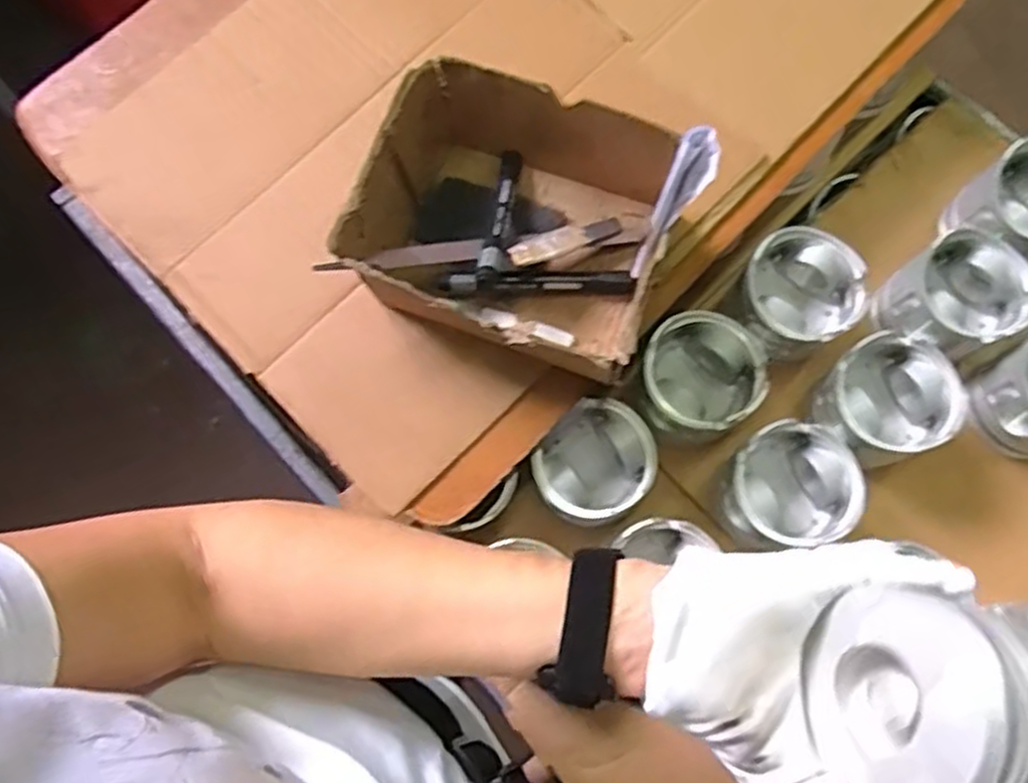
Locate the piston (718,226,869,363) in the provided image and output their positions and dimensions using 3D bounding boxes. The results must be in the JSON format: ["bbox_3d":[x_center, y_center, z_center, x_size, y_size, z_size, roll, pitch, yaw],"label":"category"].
[{"bbox_3d":[0.231,-0.075,0.651,0.098,0.080,0.089,-34,76,-8],"label":"piston"}]

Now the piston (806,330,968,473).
[{"bbox_3d":[0.292,0.010,0.618,0.092,0.073,0.095,0,74,1],"label":"piston"}]

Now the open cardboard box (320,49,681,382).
[{"bbox_3d":[0.000,-0.119,0.567,0.210,0.092,0.178,21,76,7],"label":"open cardboard box"}]

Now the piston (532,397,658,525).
[{"bbox_3d":[0.063,0.060,0.622,0.094,0.064,0.090,-43,78,-10],"label":"piston"}]

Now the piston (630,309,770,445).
[{"bbox_3d":[0.148,-0.007,0.628,0.092,0.081,0.090,0,74,1],"label":"piston"}]

